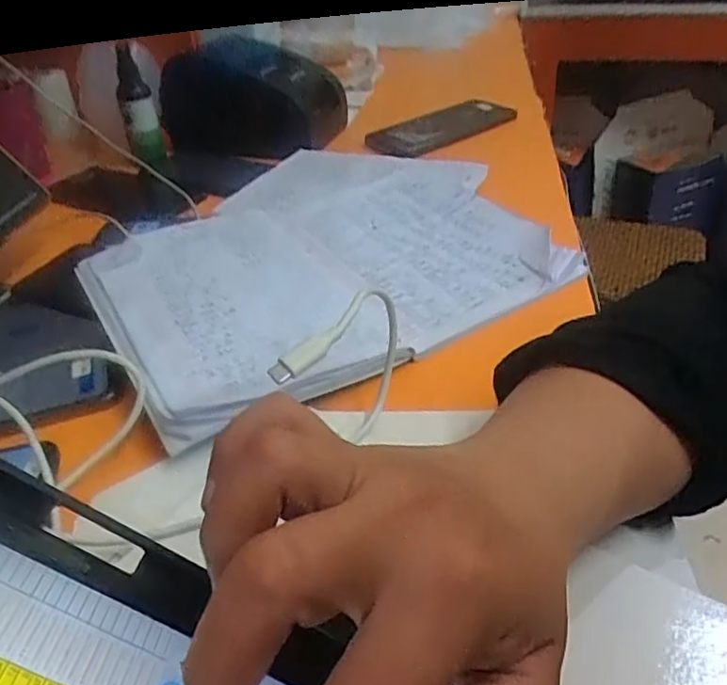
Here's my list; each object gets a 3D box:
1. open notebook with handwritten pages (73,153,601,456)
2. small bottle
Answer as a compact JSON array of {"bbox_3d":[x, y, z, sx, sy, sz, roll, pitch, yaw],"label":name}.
[{"bbox_3d":[-0.044,-0.084,0.516,0.332,0.034,0.326,-23,43,-22],"label":"open notebook with handwritten pages"},{"bbox_3d":[-0.252,-0.262,0.715,0.037,0.127,0.028,-15,41,-14],"label":"small bottle"}]

